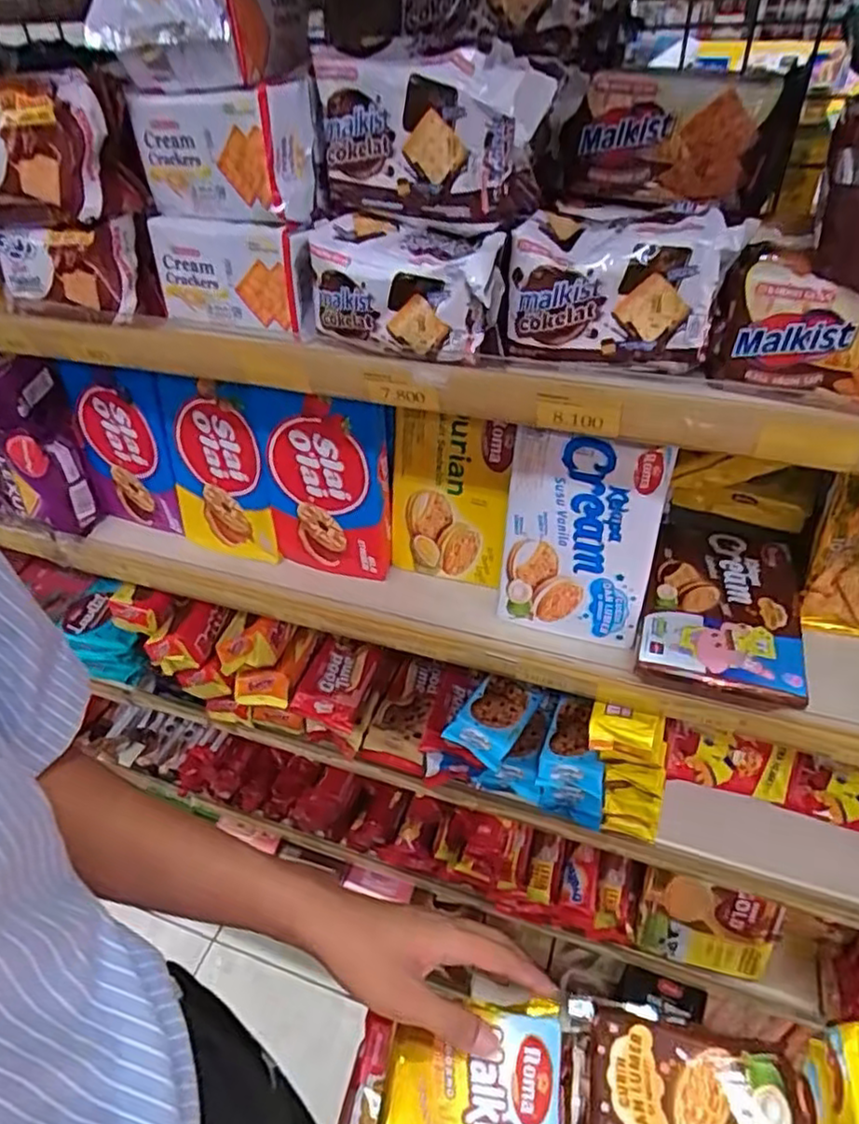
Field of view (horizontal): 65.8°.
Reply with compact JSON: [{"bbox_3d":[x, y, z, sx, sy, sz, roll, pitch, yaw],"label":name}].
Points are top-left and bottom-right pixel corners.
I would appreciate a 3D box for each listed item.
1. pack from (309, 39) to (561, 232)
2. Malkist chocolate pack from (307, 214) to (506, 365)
[{"bbox_3d":[-0.003,-0.262,0.413,0.142,0.087,0.052,26,49,27],"label":"pack"},{"bbox_3d":[-0.016,-0.177,0.434,0.125,0.062,0.059,19,46,22],"label":"Malkist chocolate pack"}]

